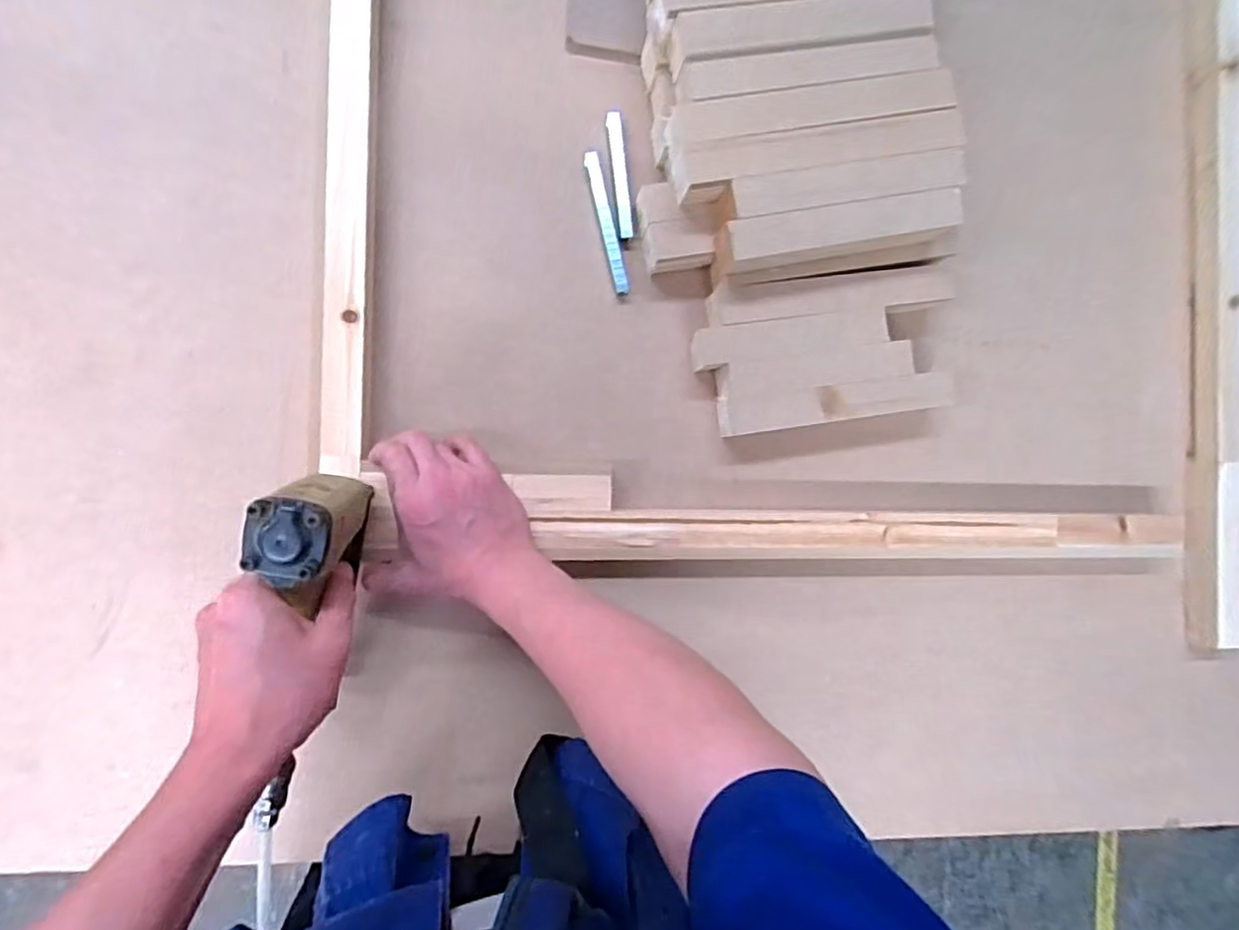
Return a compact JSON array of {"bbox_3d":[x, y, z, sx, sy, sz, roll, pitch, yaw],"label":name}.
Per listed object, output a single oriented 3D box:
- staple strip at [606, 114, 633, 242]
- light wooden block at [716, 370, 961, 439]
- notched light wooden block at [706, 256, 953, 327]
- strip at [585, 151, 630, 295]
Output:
[{"bbox_3d":[0.001,-0.252,0.554,0.014,0.004,0.109,-7,91,-8],"label":"staple strip"},{"bbox_3d":[0.191,-0.054,0.558,0.204,0.048,0.033,-8,91,-8],"label":"light wooden block"},{"bbox_3d":[0.182,-0.146,0.551,0.208,0.049,0.033,-8,91,-8],"label":"notched light wooden block"},{"bbox_3d":[-0.011,-0.209,0.551,0.012,0.008,0.123,-13,91,-8],"label":"strip"}]

